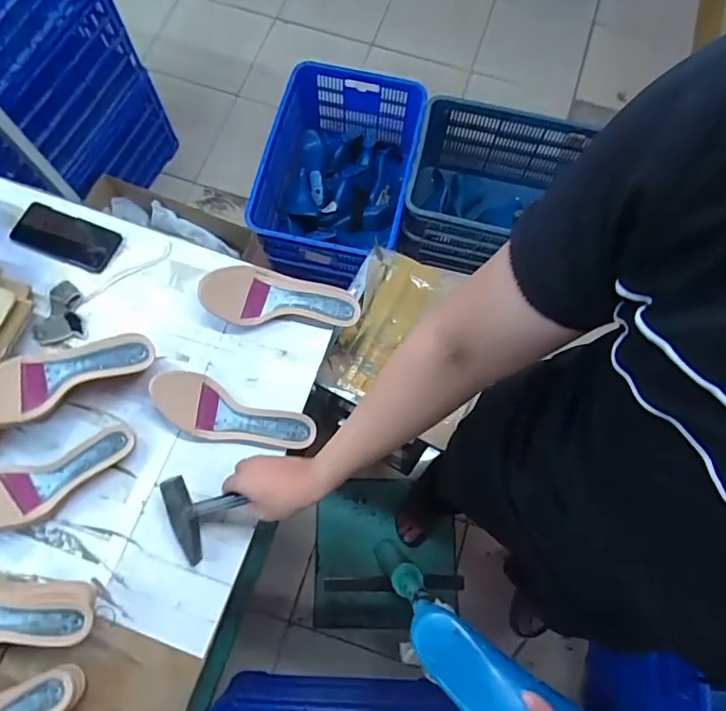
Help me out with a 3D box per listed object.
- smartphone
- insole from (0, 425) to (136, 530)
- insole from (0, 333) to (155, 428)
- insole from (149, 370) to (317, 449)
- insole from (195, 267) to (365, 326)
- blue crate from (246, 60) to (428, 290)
[{"bbox_3d":[-0.490,-0.196,0.832,0.161,0.016,0.077,22,80,-1],"label":"smartphone"},{"bbox_3d":[-0.433,0.169,0.693,0.227,0.062,0.093,-23,75,-8],"label":"insole"},{"bbox_3d":[-0.409,0.027,0.685,0.232,0.023,0.080,-22,75,-23],"label":"insole"},{"bbox_3d":[-0.190,0.091,0.734,0.233,0.055,0.083,19,74,4],"label":"insole"},{"bbox_3d":[-0.124,-0.094,0.789,0.236,0.059,0.091,2,73,-1],"label":"insole"},{"bbox_3d":[-0.071,-0.563,1.587,0.433,0.330,0.672,12,73,2],"label":"blue crate"}]

